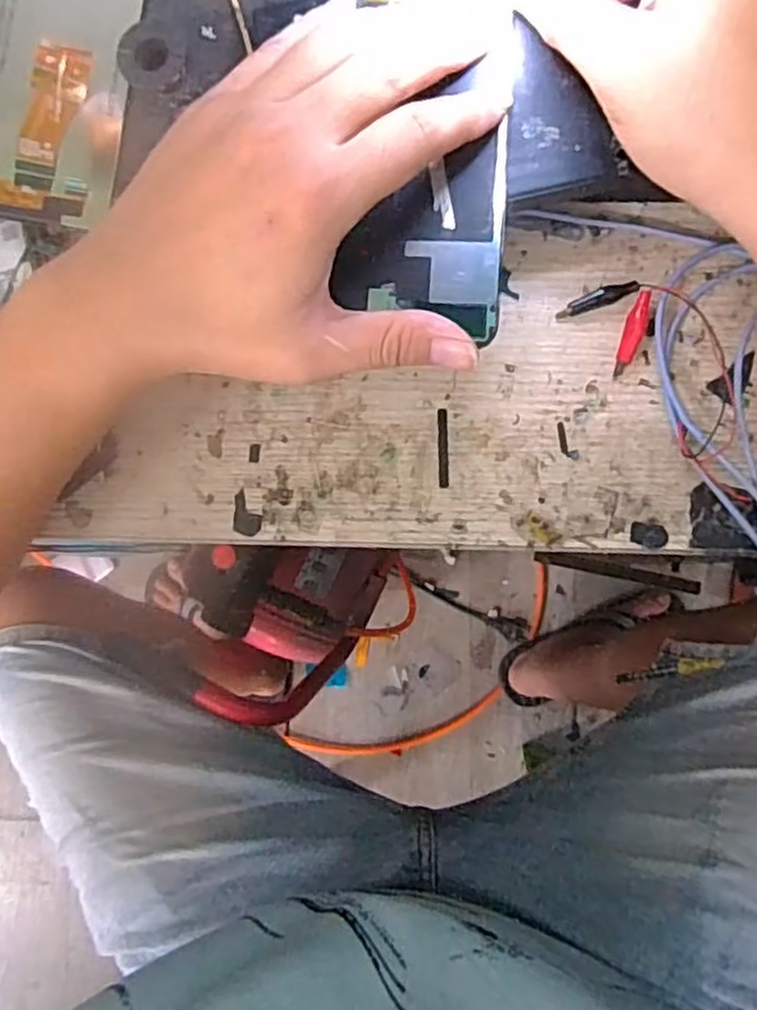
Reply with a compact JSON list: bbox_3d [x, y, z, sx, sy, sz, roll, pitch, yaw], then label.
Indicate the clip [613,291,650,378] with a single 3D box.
[{"bbox_3d":[0.114,-0.076,0.325,0.009,0.005,0.039,19,88,6],"label":"clip"}]

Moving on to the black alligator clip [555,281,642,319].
[{"bbox_3d":[0.099,-0.093,0.328,0.037,0.004,0.008,-21,85,4],"label":"black alligator clip"}]

